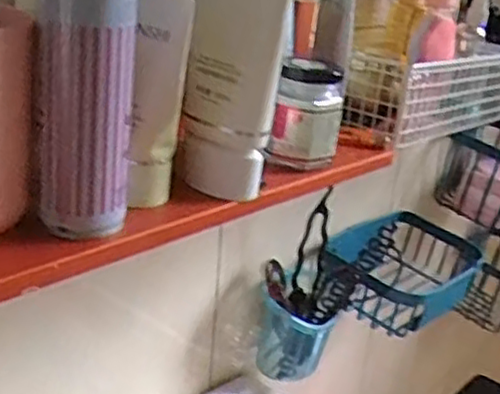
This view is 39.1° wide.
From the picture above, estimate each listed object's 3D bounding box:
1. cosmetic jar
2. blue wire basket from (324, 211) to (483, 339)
[{"bbox_3d":[0.041,-0.057,0.486,0.042,0.067,0.043,15,23,24],"label":"cosmetic jar"},{"bbox_3d":[0.172,0.083,0.773,0.125,0.078,0.196,17,24,29],"label":"blue wire basket"}]

